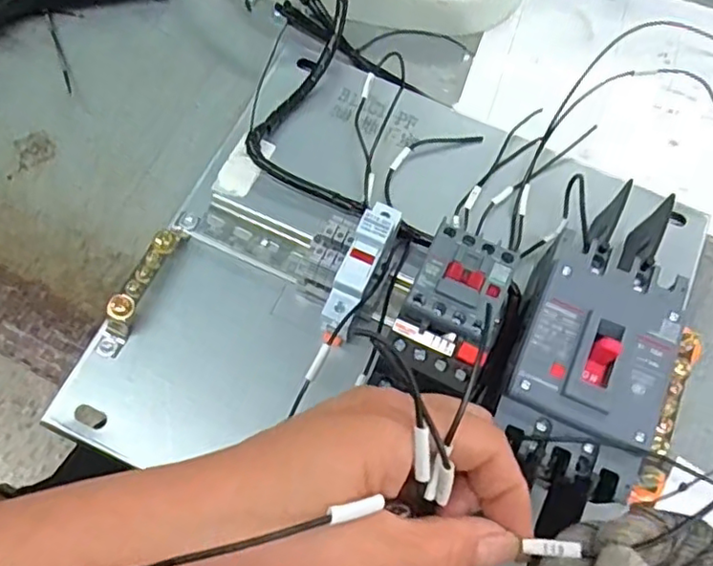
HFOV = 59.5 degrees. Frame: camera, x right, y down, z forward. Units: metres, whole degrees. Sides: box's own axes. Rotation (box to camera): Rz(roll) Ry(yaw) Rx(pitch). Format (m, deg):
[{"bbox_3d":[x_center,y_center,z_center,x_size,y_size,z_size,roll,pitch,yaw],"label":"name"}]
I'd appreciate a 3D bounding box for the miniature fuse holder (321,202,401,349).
[{"bbox_3d":[0.002,-0.005,0.360,0.020,0.050,0.079,24,87,6],"label":"miniature fuse holder"}]

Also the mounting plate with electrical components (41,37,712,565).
[{"bbox_3d":[0.033,0.003,0.362,0.321,0.097,0.301,24,71,6],"label":"mounting plate with electrical components"}]

